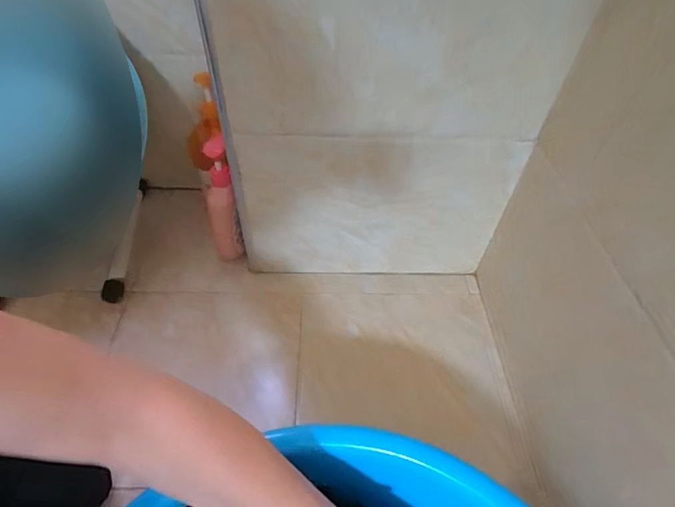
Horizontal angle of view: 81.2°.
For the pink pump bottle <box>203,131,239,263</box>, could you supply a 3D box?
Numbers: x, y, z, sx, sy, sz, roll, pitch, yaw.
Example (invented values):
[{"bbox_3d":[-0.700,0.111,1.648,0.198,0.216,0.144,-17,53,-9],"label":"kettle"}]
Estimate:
[{"bbox_3d":[-0.193,-0.077,0.656,0.055,0.220,0.067,-15,50,-15],"label":"pink pump bottle"}]

